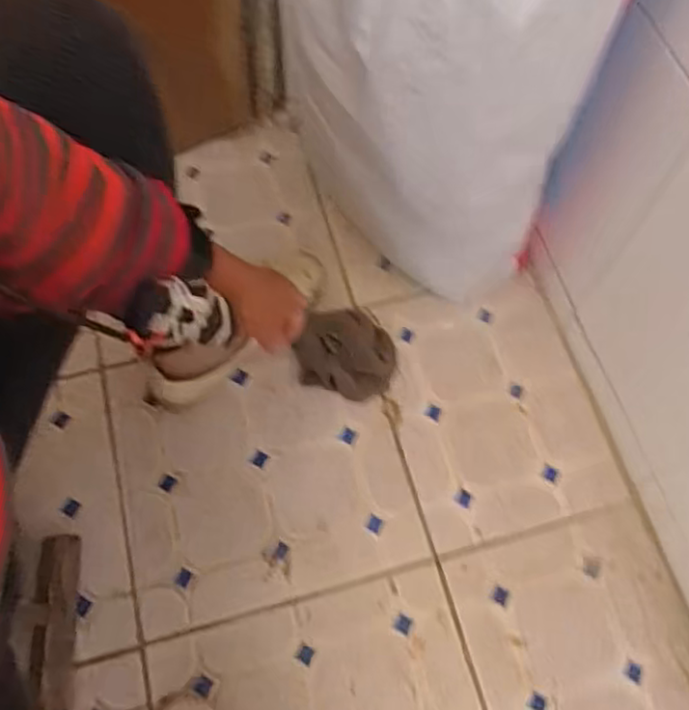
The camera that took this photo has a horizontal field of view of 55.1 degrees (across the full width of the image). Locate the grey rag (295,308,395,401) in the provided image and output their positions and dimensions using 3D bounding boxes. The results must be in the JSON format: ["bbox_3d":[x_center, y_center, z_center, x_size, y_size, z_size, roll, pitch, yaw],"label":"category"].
[{"bbox_3d":[0.004,-0.007,0.763,0.108,0.029,0.100,15,64,5],"label":"grey rag"}]

